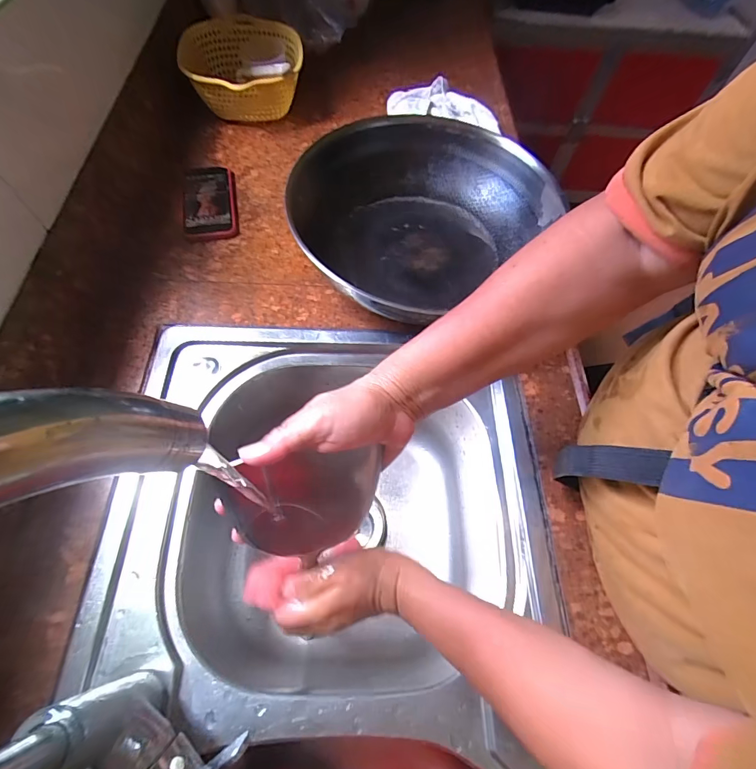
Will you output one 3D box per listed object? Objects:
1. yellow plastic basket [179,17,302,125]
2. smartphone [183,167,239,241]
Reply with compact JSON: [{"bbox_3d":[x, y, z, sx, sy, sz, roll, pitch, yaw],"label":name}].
[{"bbox_3d":[-0.201,-0.478,0.624,0.158,0.085,0.175,-10,63,-9],"label":"yellow plastic basket"},{"bbox_3d":[-0.229,-0.250,0.550,0.067,0.015,0.130,-10,65,-8],"label":"smartphone"}]

